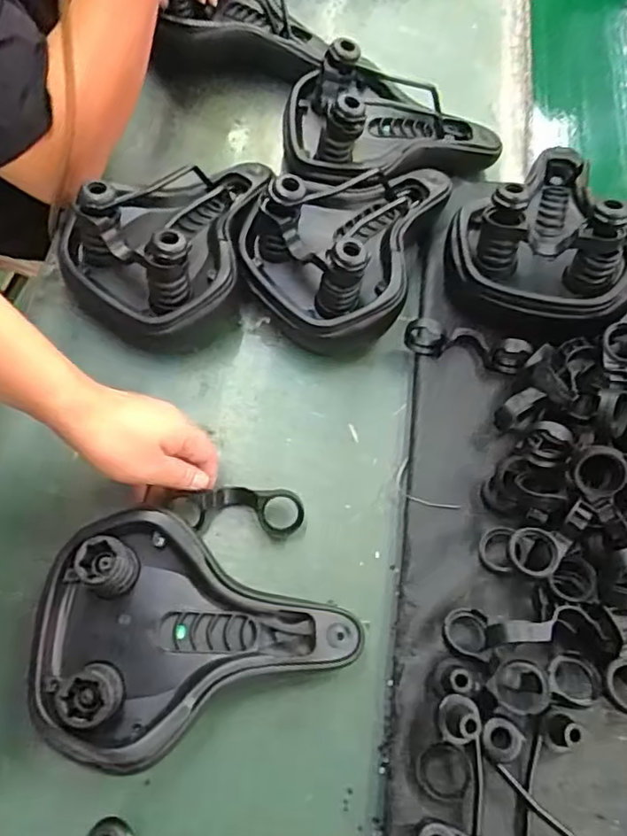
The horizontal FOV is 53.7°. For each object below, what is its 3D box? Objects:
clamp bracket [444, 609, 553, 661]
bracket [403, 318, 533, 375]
[{"bbox_3d":[0.146,0.171,0.492,0.083,0.026,0.038,-16,56,40],"label":"clamp bracket"},{"bbox_3d":[0.153,-0.076,0.622,0.119,0.050,0.033,16,67,3],"label":"bracket"}]

